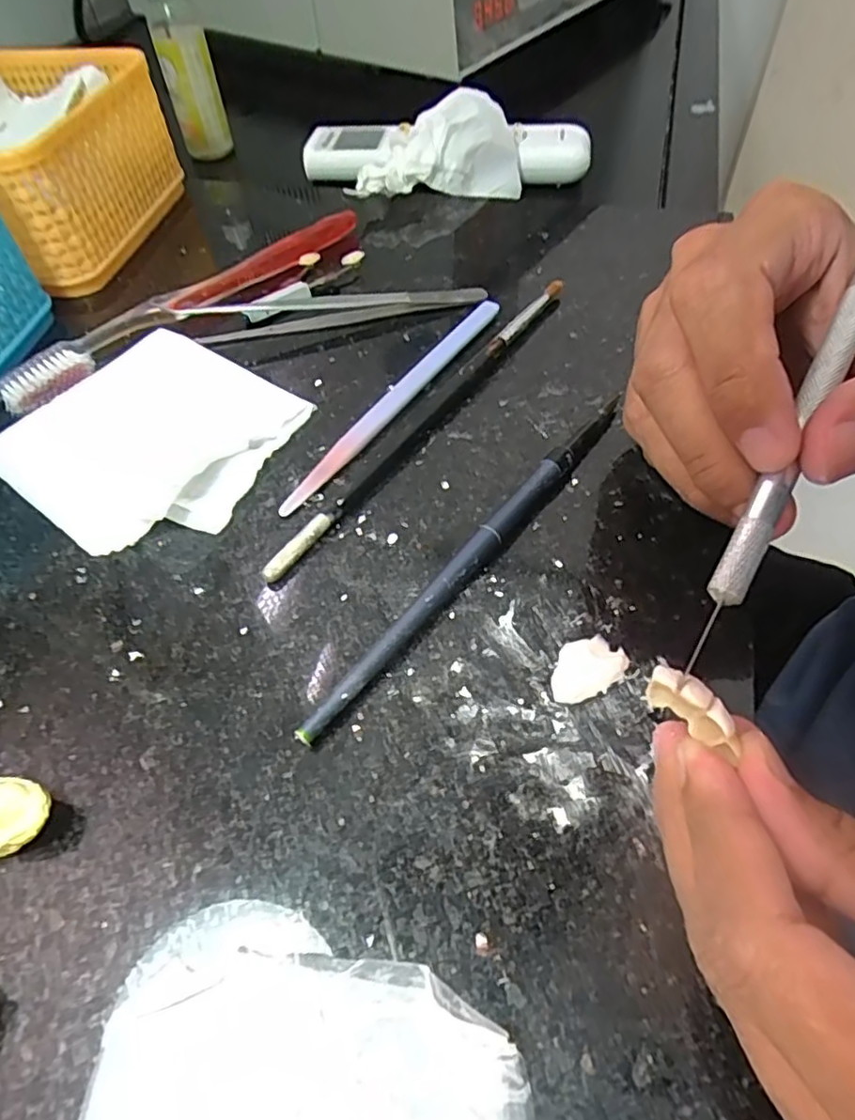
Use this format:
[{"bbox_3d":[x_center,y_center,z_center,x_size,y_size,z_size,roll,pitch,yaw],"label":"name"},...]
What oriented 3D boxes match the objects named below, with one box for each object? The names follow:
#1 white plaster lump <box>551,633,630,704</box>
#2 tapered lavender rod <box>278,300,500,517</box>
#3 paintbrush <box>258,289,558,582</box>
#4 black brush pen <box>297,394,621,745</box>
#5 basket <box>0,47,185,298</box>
[{"bbox_3d":[0.044,0.030,0.178,0.024,0.004,0.016,-32,58,-19],"label":"white plaster lump"},{"bbox_3d":[-0.010,-0.065,0.250,0.010,0.004,0.139,28,60,22],"label":"tapered lavender rod"},{"bbox_3d":[0.004,-0.058,0.242,0.006,0.008,0.187,29,60,22],"label":"paintbrush"},{"bbox_3d":[0.018,-0.004,0.202,0.009,0.009,0.159,32,61,24],"label":"black brush pen"},{"bbox_3d":[-0.216,-0.203,0.326,0.137,0.065,0.132,10,55,10],"label":"basket"}]

